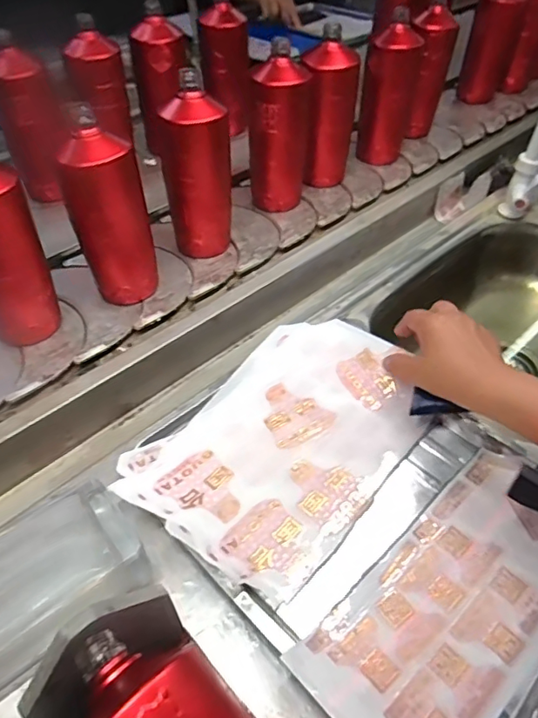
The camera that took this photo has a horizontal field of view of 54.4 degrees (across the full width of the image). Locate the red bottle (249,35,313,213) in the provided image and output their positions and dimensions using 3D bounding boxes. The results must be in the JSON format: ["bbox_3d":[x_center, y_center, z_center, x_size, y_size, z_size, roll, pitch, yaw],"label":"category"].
[{"bbox_3d":[0.016,-0.315,0.729,0.084,0.200,0.078,1,46,5],"label":"red bottle"}]

